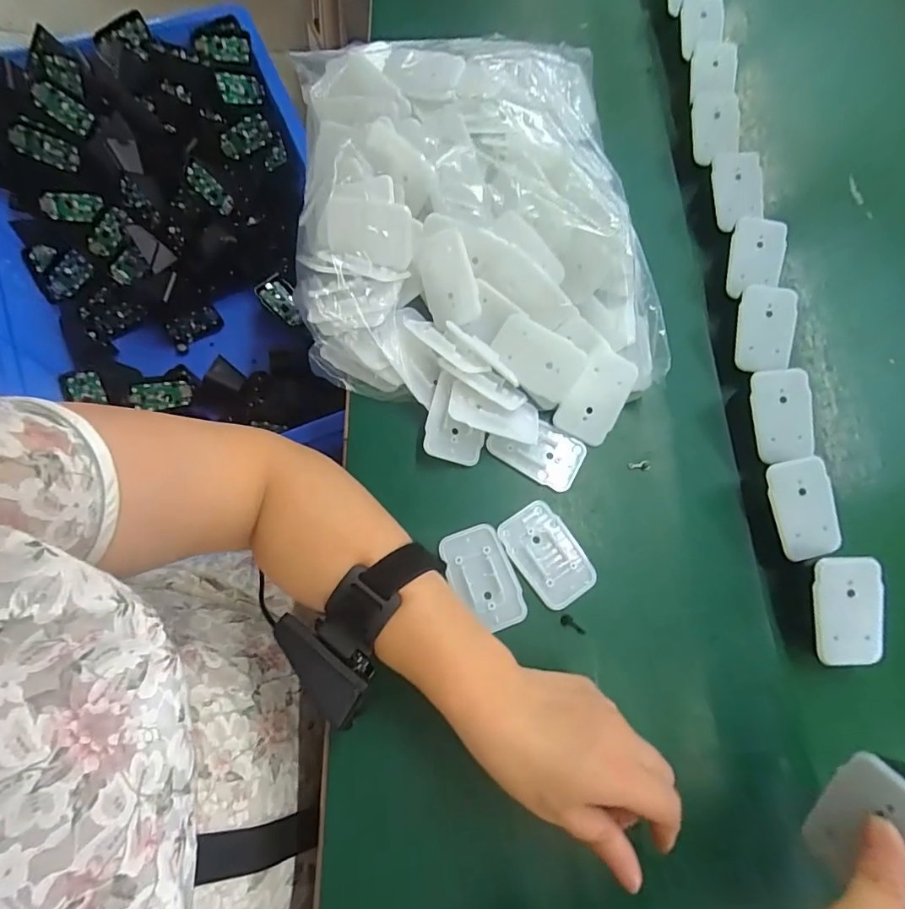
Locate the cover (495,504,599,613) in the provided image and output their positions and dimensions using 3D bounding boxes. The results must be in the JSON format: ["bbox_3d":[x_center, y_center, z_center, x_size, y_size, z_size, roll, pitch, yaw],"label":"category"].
[{"bbox_3d":[0.067,0.070,0.337,0.045,0.006,0.069,-33,74,-14],"label":"cover"}]

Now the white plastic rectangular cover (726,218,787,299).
[{"bbox_3d":[0.256,-0.164,0.403,0.044,0.009,0.066,8,91,5],"label":"white plastic rectangular cover"}]

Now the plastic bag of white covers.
[{"bbox_3d":[0.011,-0.179,0.384,0.265,0.089,0.375,-6,69,-5],"label":"plastic bag of white covers"}]

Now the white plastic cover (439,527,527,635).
[{"bbox_3d":[0.021,0.085,0.329,0.042,0.005,0.070,-22,71,-11],"label":"white plastic cover"}]

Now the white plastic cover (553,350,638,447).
[{"bbox_3d":[0.108,-0.043,0.359,0.041,0.004,0.067,29,95,-6],"label":"white plastic cover"}]

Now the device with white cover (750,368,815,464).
[{"bbox_3d":[0.248,-0.029,0.357,0.045,0.008,0.067,-5,90,0],"label":"device with white cover"}]

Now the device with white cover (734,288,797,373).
[{"bbox_3d":[0.250,-0.100,0.383,0.044,0.004,0.066,4,95,2],"label":"device with white cover"}]

